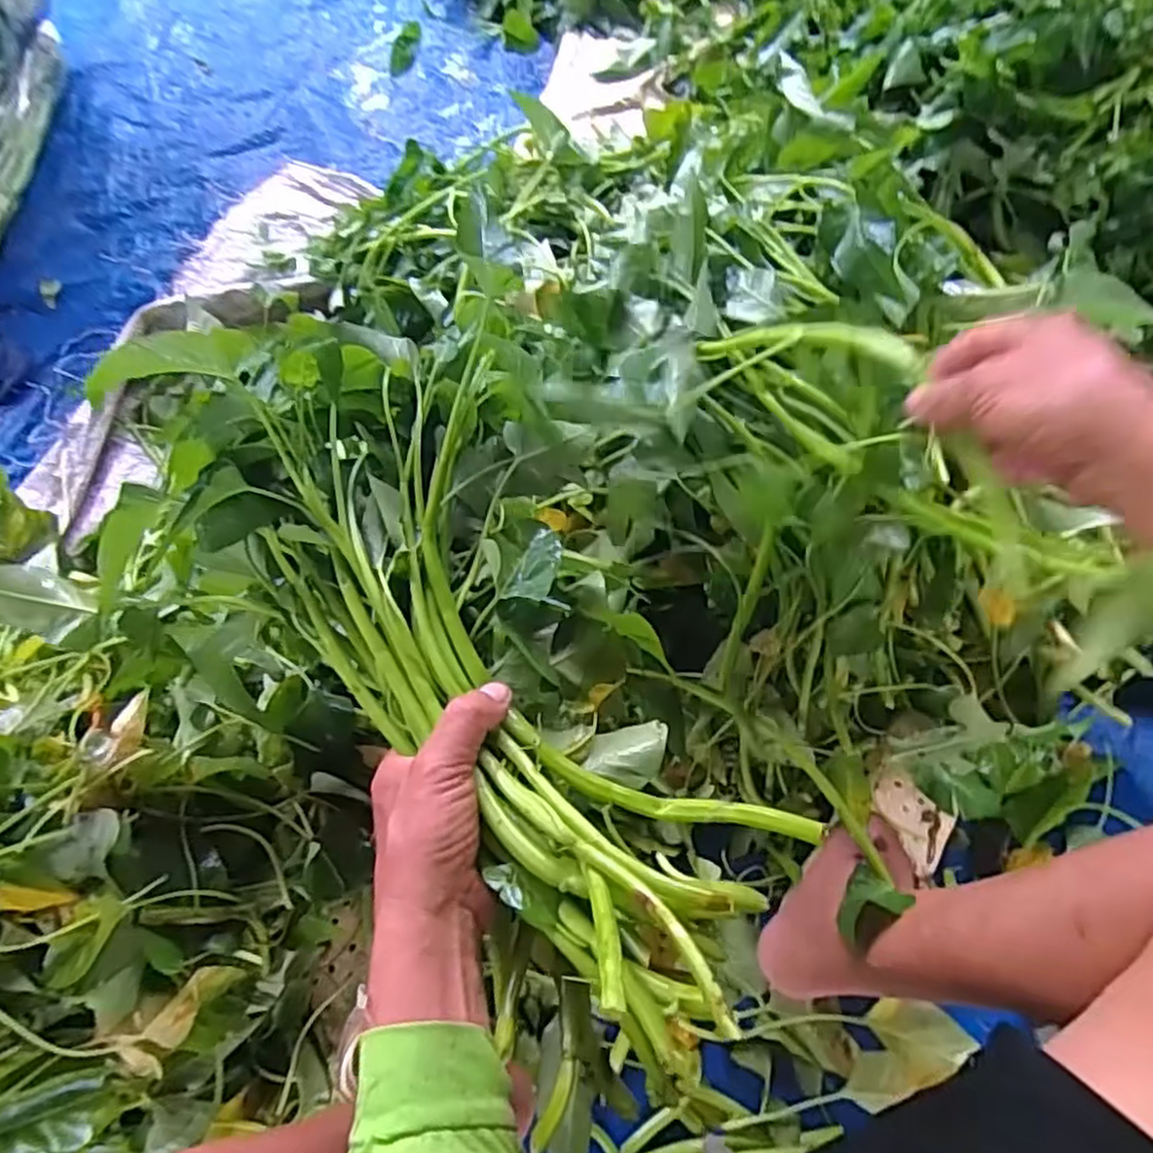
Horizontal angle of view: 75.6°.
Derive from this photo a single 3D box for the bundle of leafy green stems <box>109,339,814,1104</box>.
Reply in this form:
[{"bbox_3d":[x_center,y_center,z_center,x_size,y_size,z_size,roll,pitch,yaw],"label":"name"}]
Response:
[{"bbox_3d":[-0.074,0.021,0.446,0.197,0.115,0.486,-34,68,-12],"label":"bundle of leafy green stems"}]

